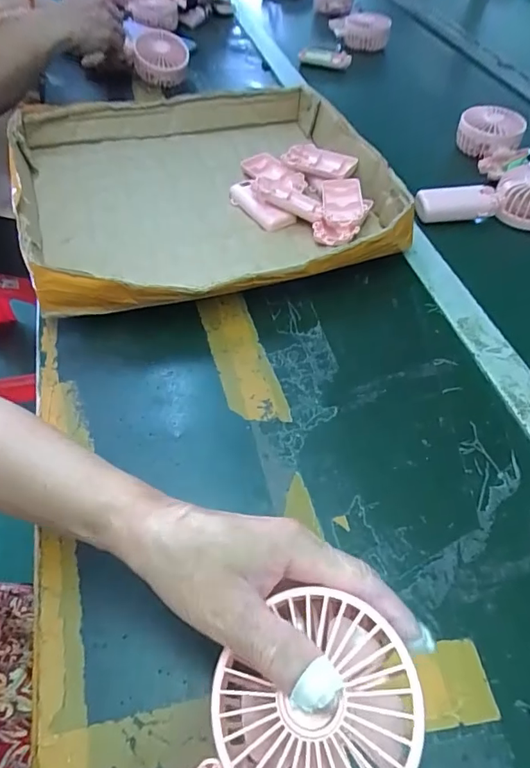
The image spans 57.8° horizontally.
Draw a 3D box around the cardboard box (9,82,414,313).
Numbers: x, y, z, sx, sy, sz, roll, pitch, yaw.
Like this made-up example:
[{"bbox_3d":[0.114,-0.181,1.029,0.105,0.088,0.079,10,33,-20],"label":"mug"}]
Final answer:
[{"bbox_3d":[-0.070,-0.235,0.564,0.403,0.066,0.391,-19,56,-16],"label":"cardboard box"}]

